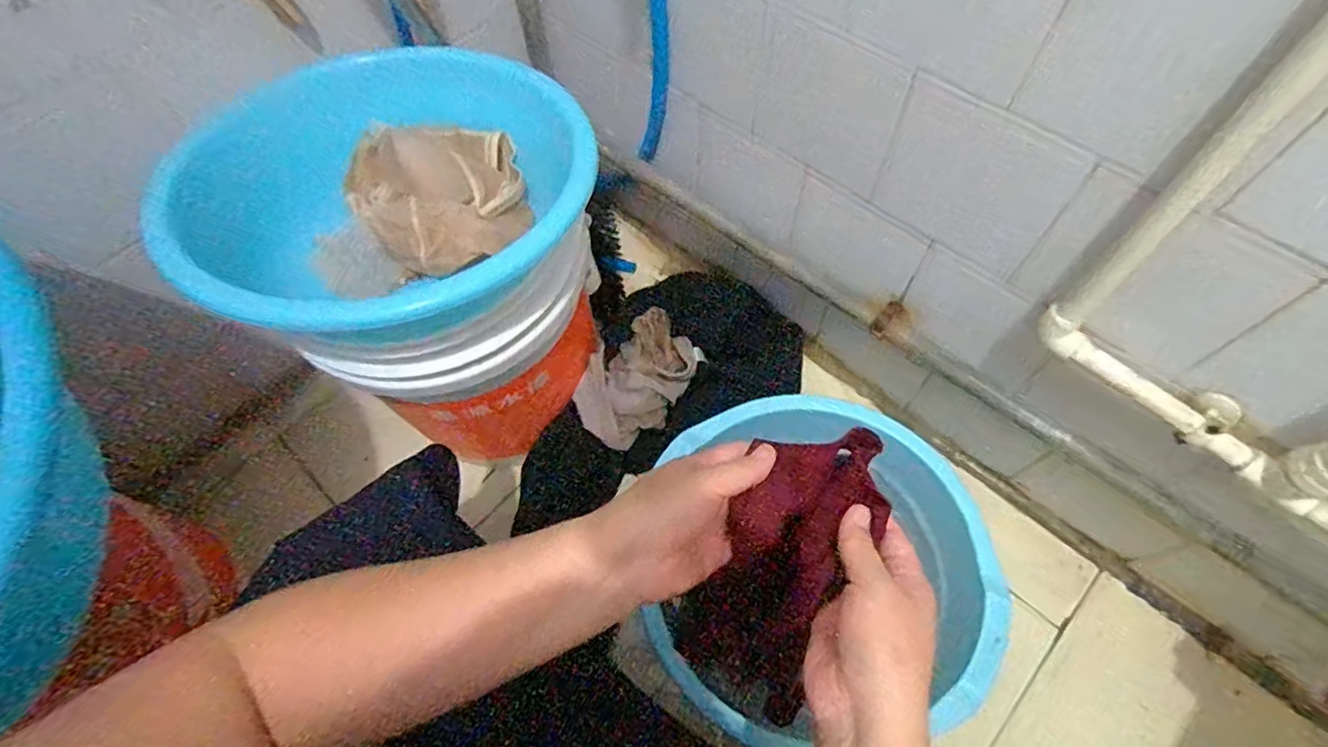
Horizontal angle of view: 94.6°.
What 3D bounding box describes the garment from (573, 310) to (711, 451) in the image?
[{"bbox_3d":[-0.026,-0.003,0.764,0.112,0.062,0.192,28,68,16],"label":"garment"}]

